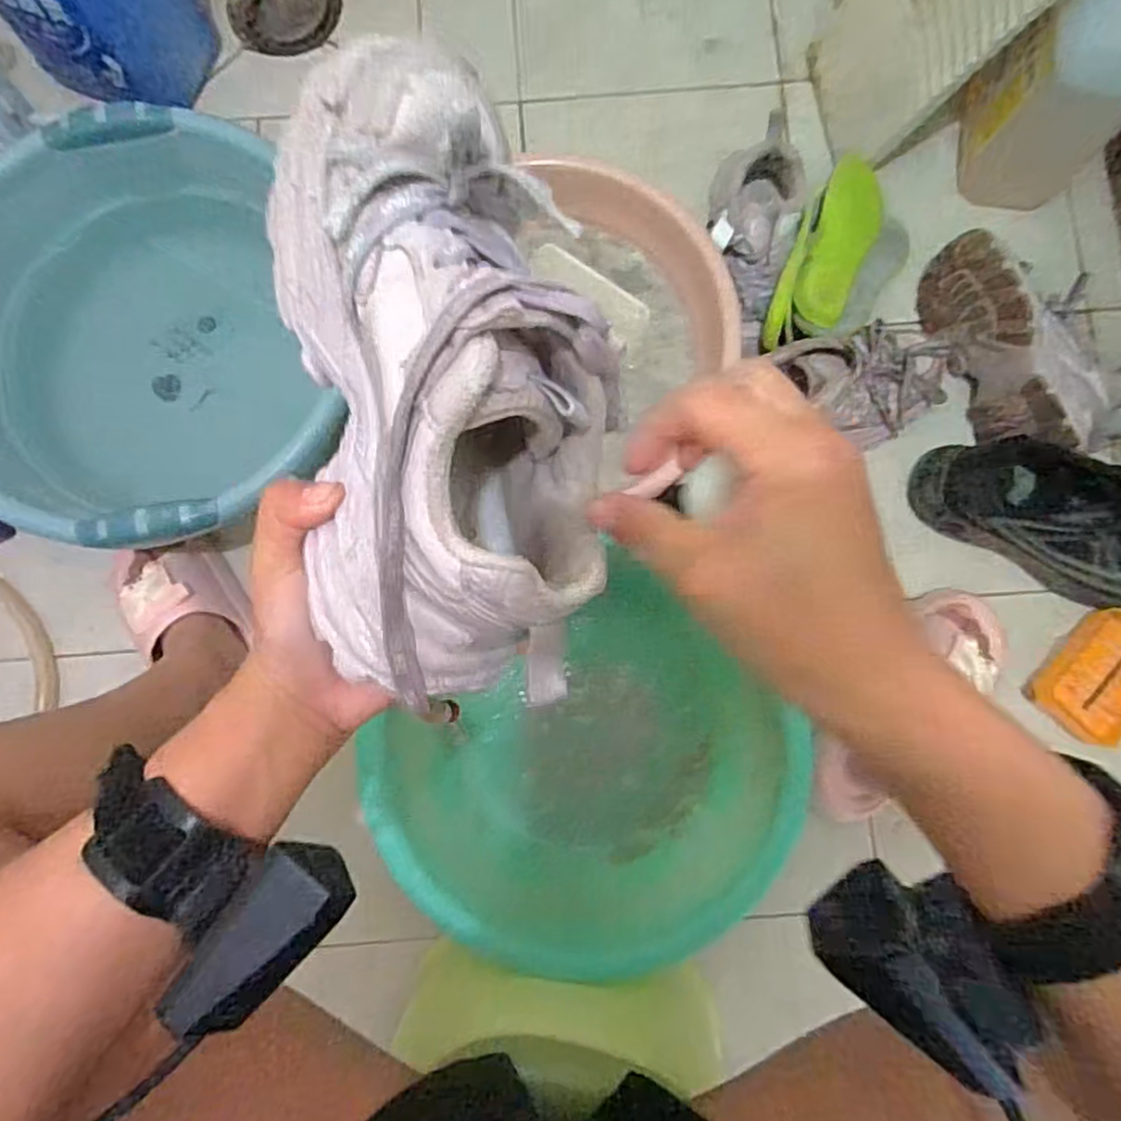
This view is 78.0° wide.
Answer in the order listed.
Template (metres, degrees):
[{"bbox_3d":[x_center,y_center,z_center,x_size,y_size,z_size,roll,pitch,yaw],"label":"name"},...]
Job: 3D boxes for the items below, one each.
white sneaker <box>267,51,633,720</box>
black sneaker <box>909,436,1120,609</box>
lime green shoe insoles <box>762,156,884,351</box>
[{"bbox_3d":[-0.042,-0.059,0.243,0.107,0.095,0.208,-6,84,0],"label":"white sneaker"},{"bbox_3d":[0.481,-0.038,0.657,0.260,0.088,0.117,20,85,3],"label":"black sneaker"},{"bbox_3d":[0.257,-0.291,0.677,0.075,0.075,0.223,26,85,3],"label":"lime green shoe insoles"}]

